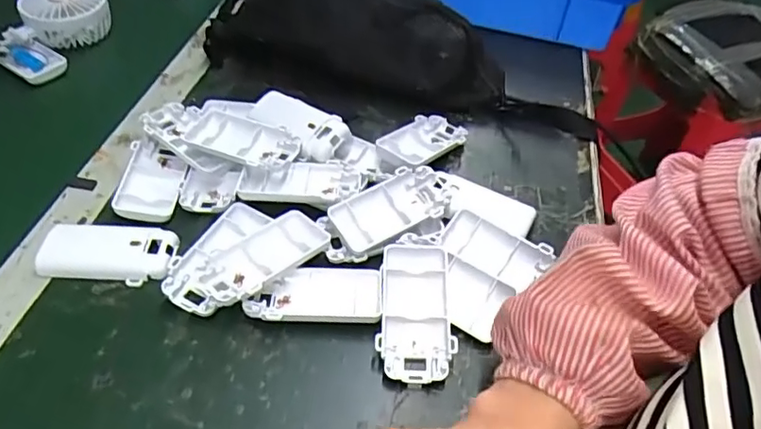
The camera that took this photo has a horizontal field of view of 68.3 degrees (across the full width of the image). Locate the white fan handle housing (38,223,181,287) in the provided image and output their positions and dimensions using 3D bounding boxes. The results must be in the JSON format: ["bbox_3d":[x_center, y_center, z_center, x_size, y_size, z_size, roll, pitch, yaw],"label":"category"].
[{"bbox_3d":[-0.197,0.025,0.406,0.097,0.013,0.045,4,48,0],"label":"white fan handle housing"}]

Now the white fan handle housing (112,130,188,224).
[{"bbox_3d":[-0.184,-0.028,0.456,0.045,0.016,0.083,-1,49,-4],"label":"white fan handle housing"}]

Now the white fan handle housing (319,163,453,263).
[{"bbox_3d":[0.008,-0.005,0.432,0.113,0.014,0.050,-25,55,-23],"label":"white fan handle housing"}]

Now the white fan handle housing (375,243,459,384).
[{"bbox_3d":[0.024,0.063,0.382,0.049,0.020,0.098,5,48,1],"label":"white fan handle housing"}]

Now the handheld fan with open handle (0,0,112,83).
[{"bbox_3d":[-0.361,-0.201,0.608,0.076,0.048,0.135,8,49,4],"label":"handheld fan with open handle"}]

